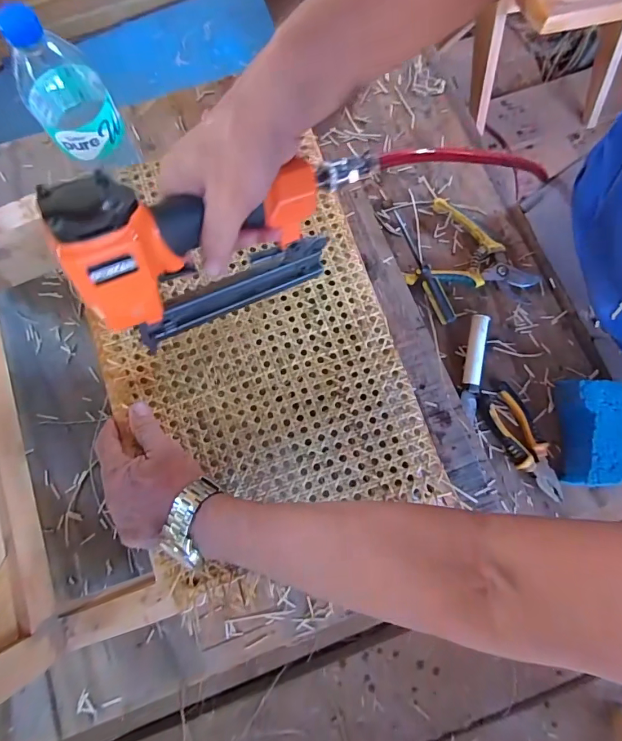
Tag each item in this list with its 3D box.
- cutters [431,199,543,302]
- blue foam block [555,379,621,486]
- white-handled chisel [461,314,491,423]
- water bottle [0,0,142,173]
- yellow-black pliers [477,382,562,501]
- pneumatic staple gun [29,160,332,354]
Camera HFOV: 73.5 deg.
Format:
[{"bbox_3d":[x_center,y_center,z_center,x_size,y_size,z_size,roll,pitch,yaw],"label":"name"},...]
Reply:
[{"bbox_3d":[0.246,-0.173,0.594,0.158,0.017,0.122,16,79,2],"label":"cutters"},{"bbox_3d":[0.349,0.074,0.519,0.070,0.052,0.130,0,79,-1],"label":"blue foam block"},{"bbox_3d":[0.216,-0.006,0.551,0.023,0.019,0.138,11,79,1],"label":"white-handled chisel"},{"bbox_3d":[-0.243,-0.276,0.401,0.077,0.125,0.071,-33,82,-7],"label":"water bottle"},{"bbox_3d":[0.275,0.091,0.539,0.056,0.024,0.153,-28,81,-6],"label":"yellow-black pliers"},{"bbox_3d":[-0.078,-0.104,0.337,0.191,0.161,0.068,-24,81,-5],"label":"pneumatic staple gun"}]

